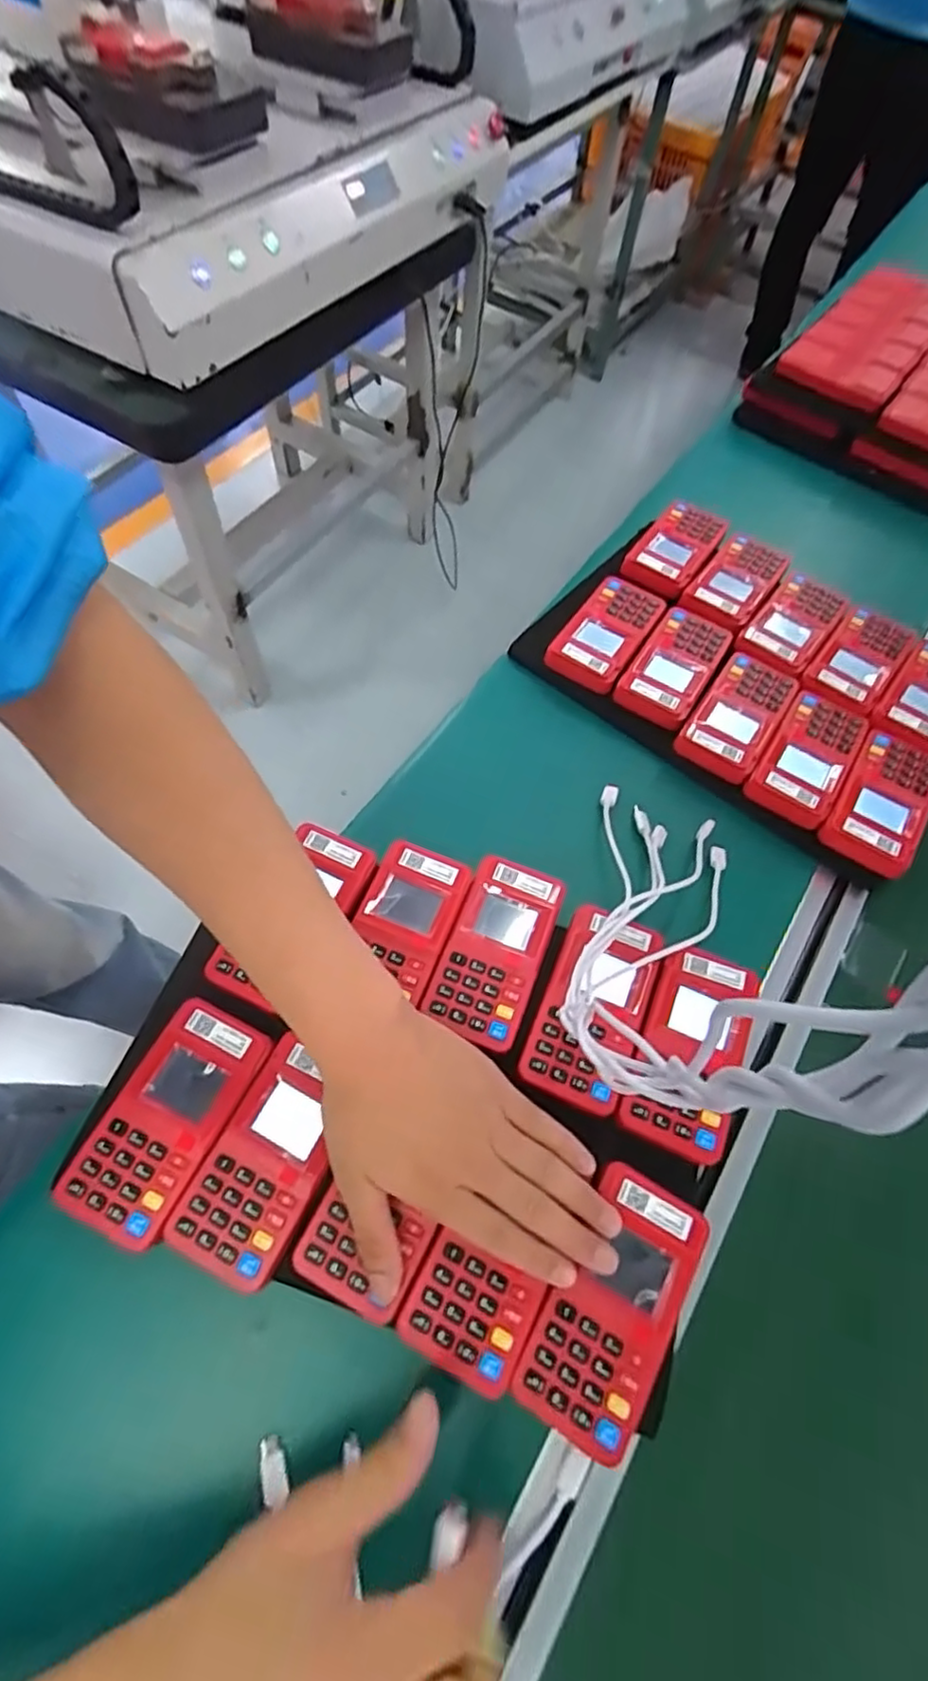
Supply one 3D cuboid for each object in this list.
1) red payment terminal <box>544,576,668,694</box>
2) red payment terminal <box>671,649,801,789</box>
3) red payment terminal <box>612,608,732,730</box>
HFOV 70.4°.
[{"bbox_3d":[0.124,-0.178,0.561,0.061,0.020,0.114,32,66,14],"label":"red payment terminal"},{"bbox_3d":[0.221,-0.102,0.530,0.061,0.020,0.113,33,66,15],"label":"red payment terminal"},{"bbox_3d":[0.177,-0.148,0.548,0.060,0.019,0.116,30,65,14],"label":"red payment terminal"}]

